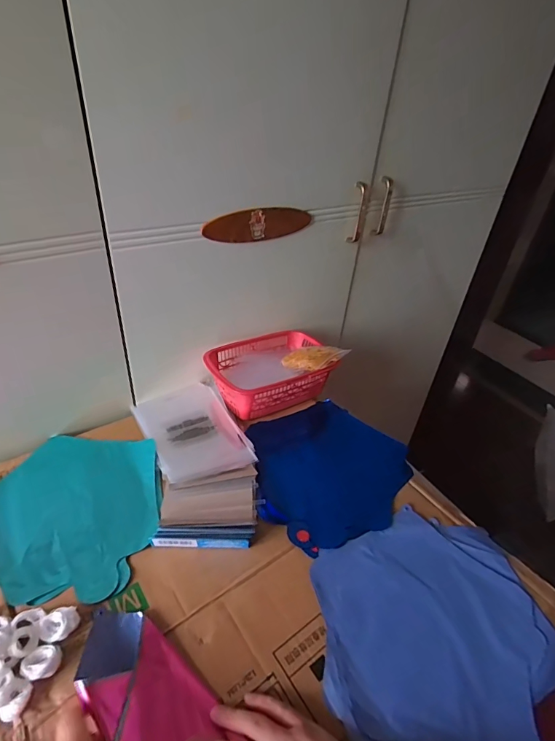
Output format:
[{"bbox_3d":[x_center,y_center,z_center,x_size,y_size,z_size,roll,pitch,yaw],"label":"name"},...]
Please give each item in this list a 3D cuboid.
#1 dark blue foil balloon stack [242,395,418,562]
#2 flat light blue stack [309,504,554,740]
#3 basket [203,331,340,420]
[{"bbox_3d":[0.074,0.131,0.593,0.231,0.018,0.226,-13,40,-23],"label":"dark blue foil balloon stack"},{"bbox_3d":[0.171,0.270,0.441,0.250,0.013,0.238,1,37,-5],"label":"flat light blue stack"},{"bbox_3d":[-0.014,0.007,0.713,0.211,0.080,0.149,-17,42,-27],"label":"basket"}]

